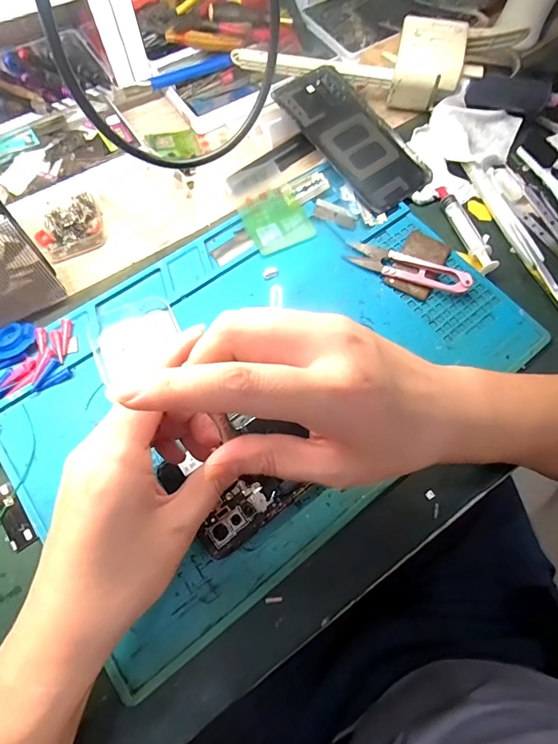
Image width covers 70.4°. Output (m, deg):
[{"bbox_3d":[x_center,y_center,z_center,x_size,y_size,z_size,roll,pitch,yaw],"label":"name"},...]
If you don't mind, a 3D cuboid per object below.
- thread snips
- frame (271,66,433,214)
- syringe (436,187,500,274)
[{"bbox_3d":[0.106,-0.087,0.325,0.099,0.016,0.024,19,70,6],"label":"thread snips"},{"bbox_3d":[0.068,-0.221,0.369,0.072,0.005,0.158,-35,81,-12],"label":"frame"},{"bbox_3d":[0.161,-0.126,0.342,0.014,0.012,0.093,-17,71,-8],"label":"syringe"}]

